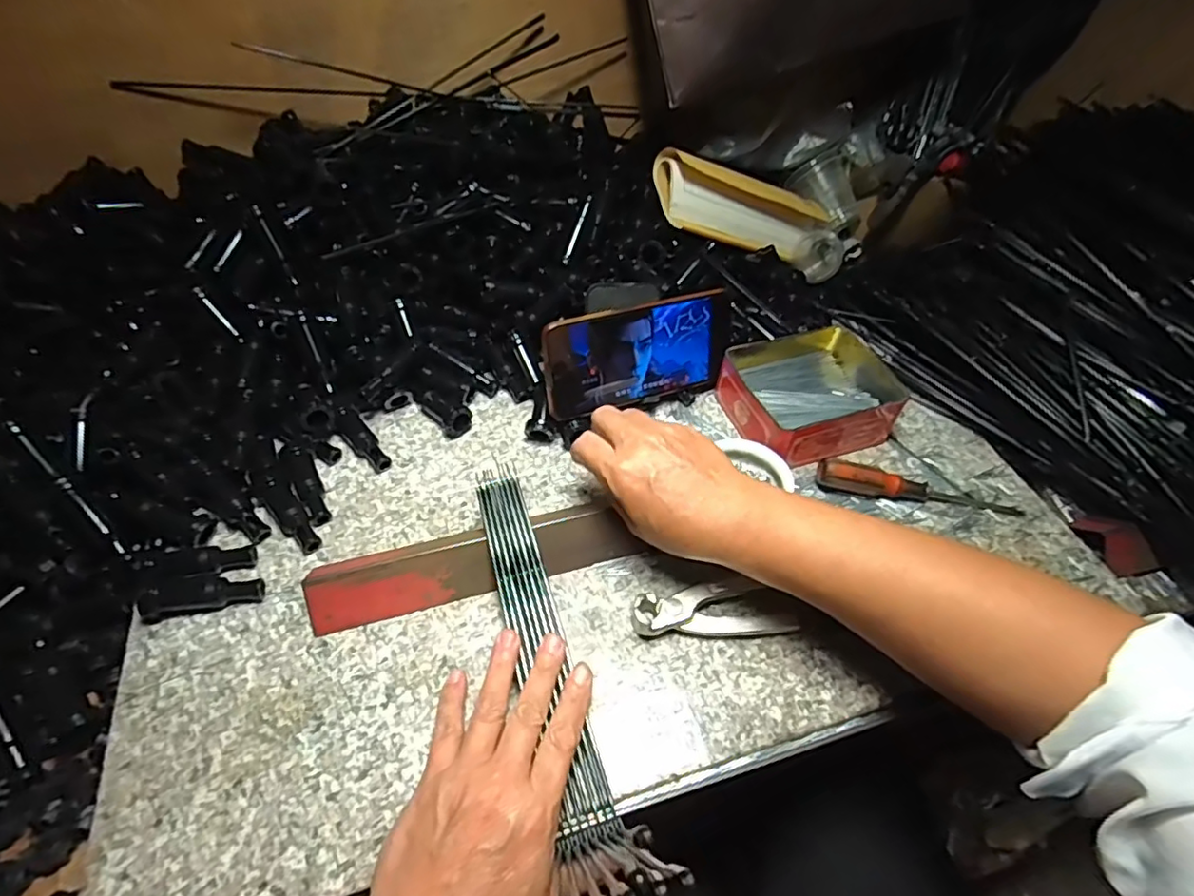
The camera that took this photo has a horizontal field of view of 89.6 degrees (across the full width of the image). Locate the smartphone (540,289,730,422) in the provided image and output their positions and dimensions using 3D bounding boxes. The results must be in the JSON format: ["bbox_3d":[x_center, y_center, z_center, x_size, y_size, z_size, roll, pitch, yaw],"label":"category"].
[{"bbox_3d":[0.035,-0.071,0.478,0.159,0.085,0.011,-17,28,-20],"label":"smartphone"}]

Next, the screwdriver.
[{"bbox_3d":[0.242,0.029,0.448,0.150,0.027,0.017,5,49,3],"label":"screwdriver"}]

